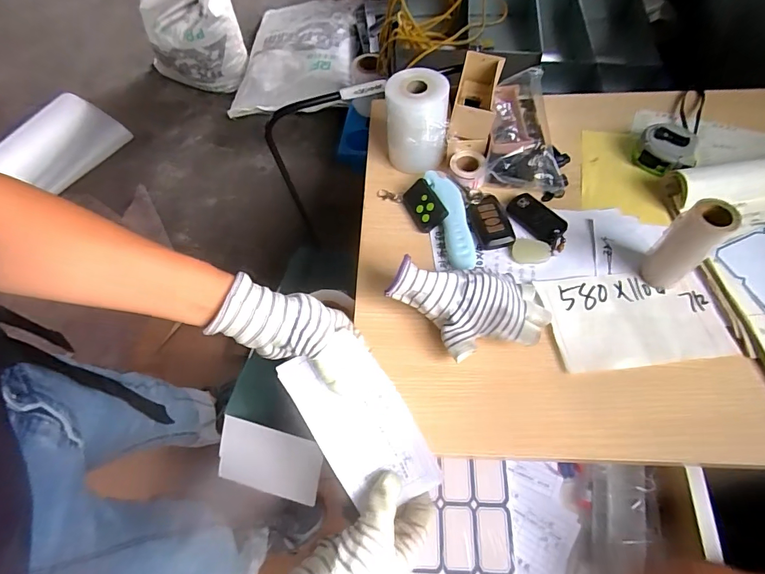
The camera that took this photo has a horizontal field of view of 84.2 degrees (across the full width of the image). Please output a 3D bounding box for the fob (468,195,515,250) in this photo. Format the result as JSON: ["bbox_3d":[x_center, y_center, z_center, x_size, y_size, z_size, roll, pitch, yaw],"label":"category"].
[{"bbox_3d":[0.126,-0.076,0.493,0.041,0.013,0.069,-10,61,-2],"label":"fob"}]

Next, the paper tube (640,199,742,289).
[{"bbox_3d":[0.295,-0.040,0.412,0.032,0.101,0.041,-38,66,-16],"label":"paper tube"}]

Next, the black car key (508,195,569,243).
[{"bbox_3d":[0.180,-0.082,0.493,0.044,0.008,0.069,-41,66,-17],"label":"black car key"}]

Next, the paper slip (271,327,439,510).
[{"bbox_3d":[-0.021,0.116,0.365,0.081,0.012,0.142,-32,79,0],"label":"paper slip"}]

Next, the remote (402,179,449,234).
[{"bbox_3d":[0.049,-0.098,0.510,0.040,0.015,0.061,-37,59,23],"label":"remote"}]

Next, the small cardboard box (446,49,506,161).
[{"bbox_3d":[0.115,-0.230,0.529,0.053,0.054,0.124,11,62,9],"label":"small cardboard box"}]

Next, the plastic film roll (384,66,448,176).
[{"bbox_3d":[0.044,-0.201,0.529,0.072,0.111,0.066,-1,61,3],"label":"plastic film roll"}]

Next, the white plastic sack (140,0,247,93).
[{"bbox_3d":[-0.719,-1.002,1.569,0.400,0.632,0.247,-15,60,-6],"label":"white plastic sack"}]

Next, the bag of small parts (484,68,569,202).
[{"bbox_3d":[0.191,-0.205,0.539,0.100,0.056,0.176,12,63,10],"label":"bag of small parts"}]

